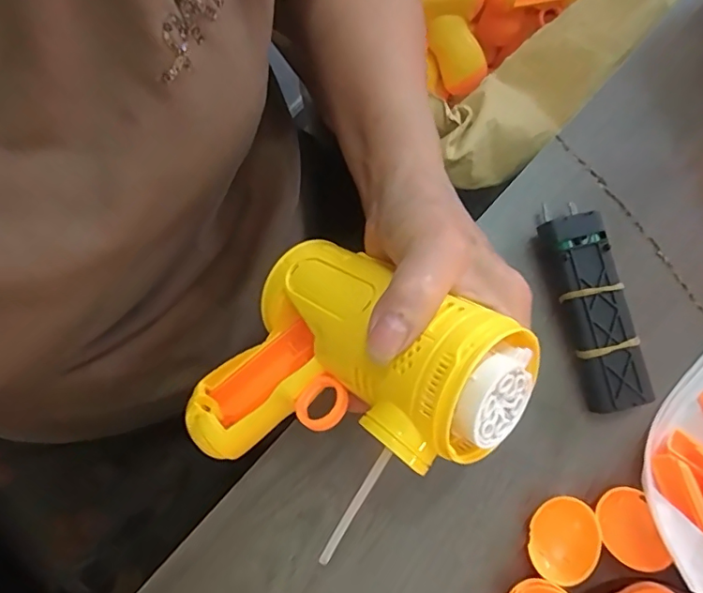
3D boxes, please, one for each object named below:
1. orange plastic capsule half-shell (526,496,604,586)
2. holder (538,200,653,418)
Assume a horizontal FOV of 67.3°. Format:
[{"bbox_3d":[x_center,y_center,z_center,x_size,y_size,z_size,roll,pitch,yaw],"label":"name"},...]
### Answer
[{"bbox_3d":[0.111,0.128,0.277,0.034,0.016,0.042,16,79,3],"label":"orange plastic capsule half-shell"},{"bbox_3d":[0.135,0.005,0.298,0.032,0.023,0.114,-13,79,-3],"label":"holder"}]

